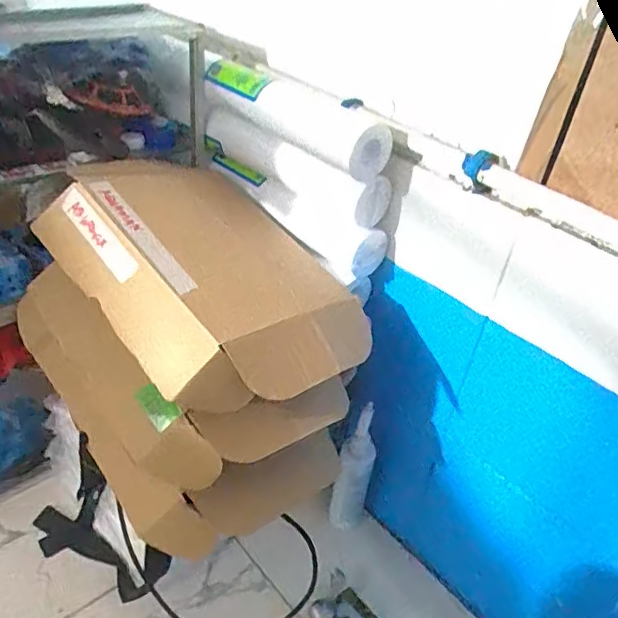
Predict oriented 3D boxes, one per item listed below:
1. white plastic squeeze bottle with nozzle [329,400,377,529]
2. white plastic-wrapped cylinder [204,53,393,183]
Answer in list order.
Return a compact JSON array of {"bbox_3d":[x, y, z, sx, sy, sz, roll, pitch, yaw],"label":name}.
[{"bbox_3d":[0.066,0.235,0.830,0.051,0.221,0.054,9,36,2],"label":"white plastic squeeze bottle with nozzle"},{"bbox_3d":[-0.026,-0.234,0.686,0.315,0.070,0.070,32,43,30],"label":"white plastic-wrapped cylinder"}]

